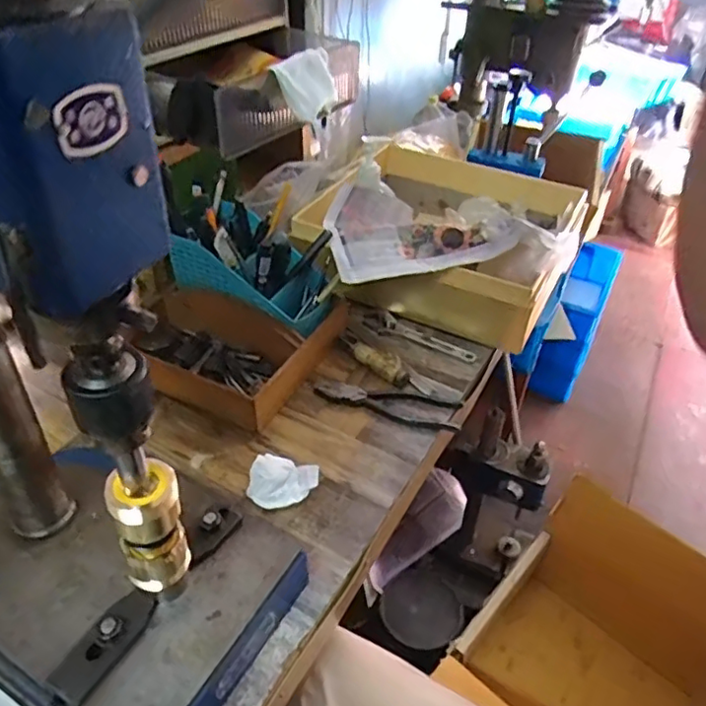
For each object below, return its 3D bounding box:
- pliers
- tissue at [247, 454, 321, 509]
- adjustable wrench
[{"bbox_3d":[0.035,0.050,0.646,0.160,0.015,0.046,9,41,8],"label":"pliers"},{"bbox_3d":[-0.065,0.118,0.553,0.060,0.024,0.041,9,41,9],"label":"tissue"},{"bbox_3d":[0.078,-0.019,0.728,0.141,0.013,0.030,22,45,22],"label":"adjustable wrench"}]

